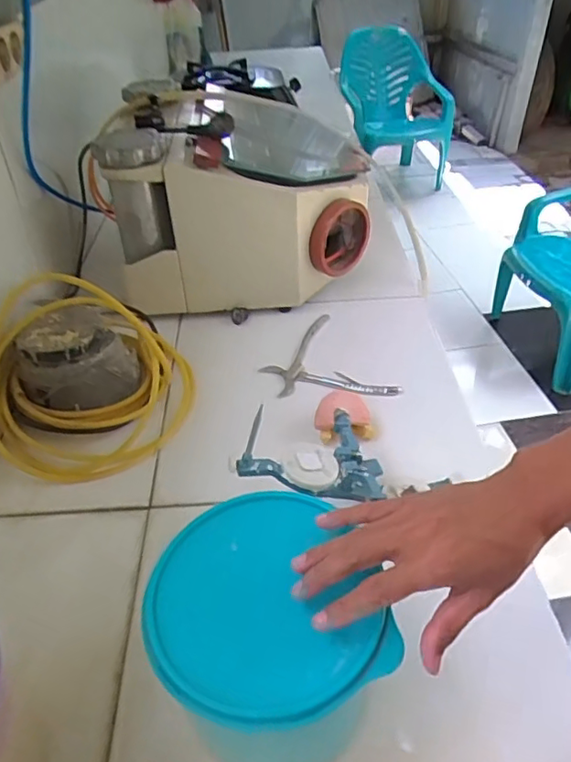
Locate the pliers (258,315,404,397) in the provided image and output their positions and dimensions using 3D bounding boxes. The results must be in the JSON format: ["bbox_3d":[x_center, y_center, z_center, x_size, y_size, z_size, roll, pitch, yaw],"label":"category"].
[{"bbox_3d":[0.048,-0.017,0.816,0.140,0.015,0.190,-19,44,-21],"label":"pliers"}]

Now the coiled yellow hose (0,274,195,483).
[{"bbox_3d":[-0.254,-0.010,0.681,0.224,0.195,0.171,11,42,14],"label":"coiled yellow hose"}]

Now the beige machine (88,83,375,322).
[{"bbox_3d":[-0.063,-0.290,0.949,0.366,0.272,0.291,-1,40,0],"label":"beige machine"}]

